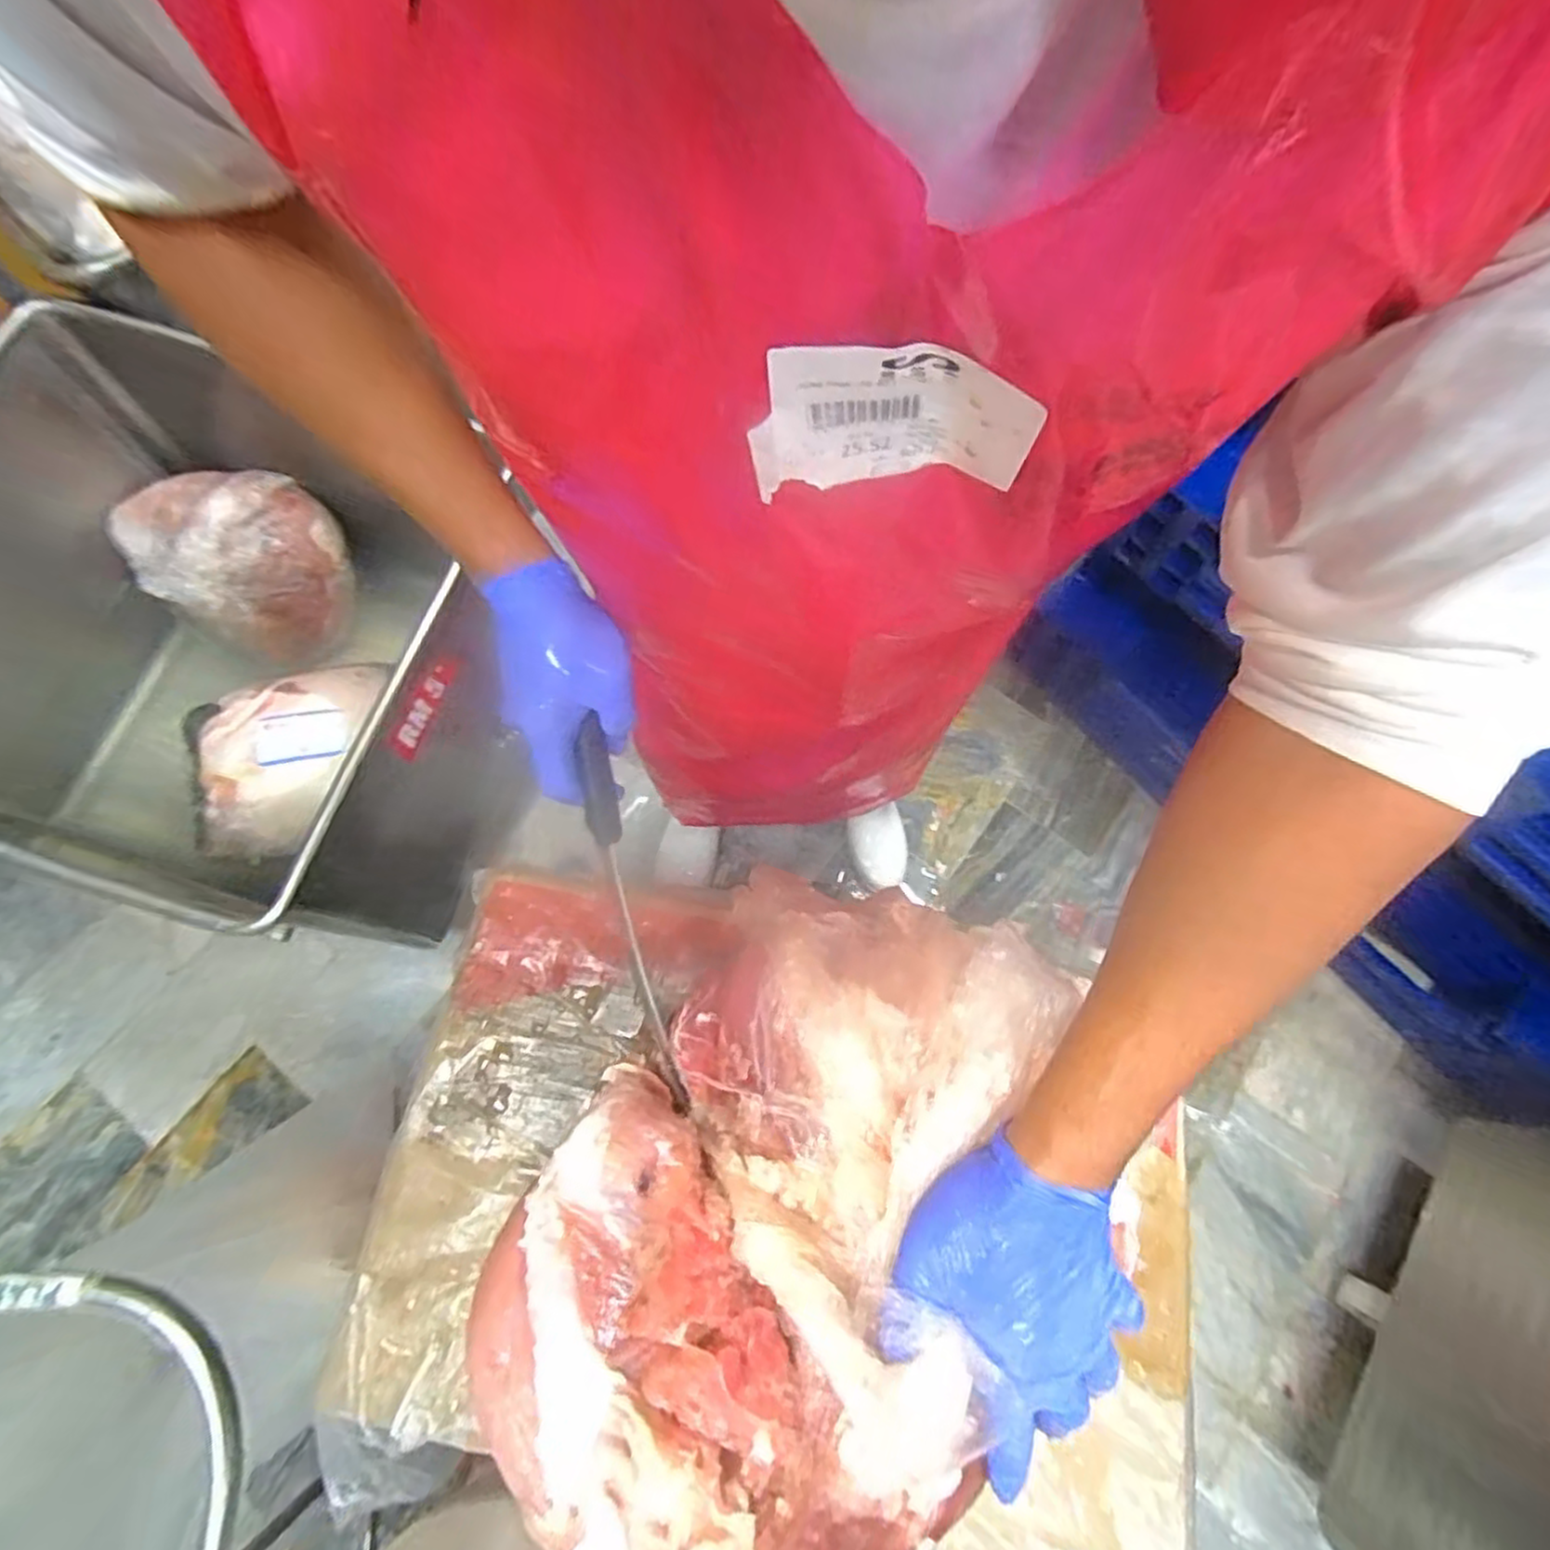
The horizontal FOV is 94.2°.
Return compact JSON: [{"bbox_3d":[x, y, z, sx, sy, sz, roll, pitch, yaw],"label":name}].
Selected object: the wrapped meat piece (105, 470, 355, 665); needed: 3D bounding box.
[{"bbox_3d":[-0.841,-0.351,1.155,0.269,0.214,0.252,0,70,-1],"label":"wrapped meat piece"}]

